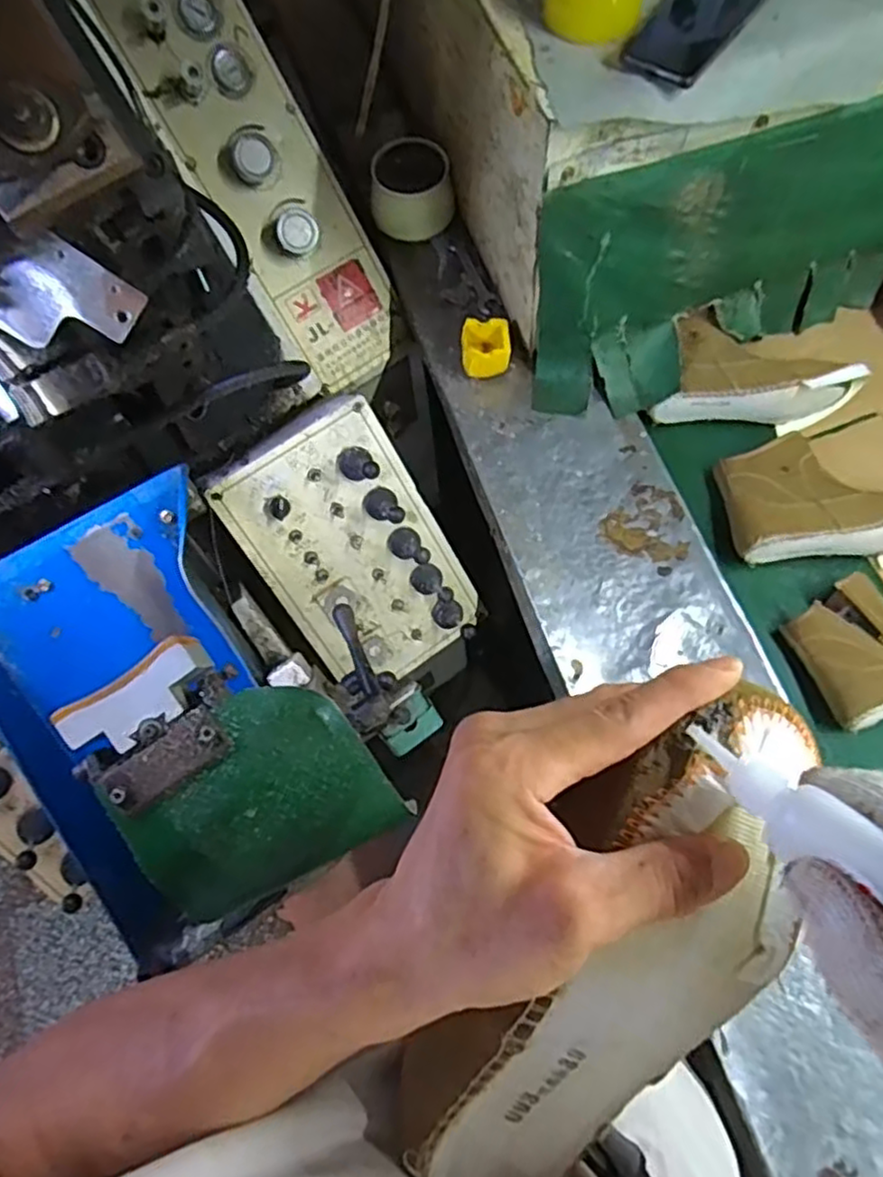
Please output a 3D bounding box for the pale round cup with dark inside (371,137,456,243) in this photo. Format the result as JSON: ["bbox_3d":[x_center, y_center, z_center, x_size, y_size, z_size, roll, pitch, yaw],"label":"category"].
[{"bbox_3d":[-0.043,-0.588,1.019,0.120,0.067,0.117,-1,69,3],"label":"pale round cup with dark inside"}]

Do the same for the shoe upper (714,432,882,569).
[{"bbox_3d":[0.495,-0.122,0.868,0.269,0.085,0.164,-5,69,1],"label":"shoe upper"}]

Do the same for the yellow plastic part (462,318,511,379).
[{"bbox_3d":[0.060,-0.322,0.931,0.063,0.038,0.067,-5,69,1],"label":"yellow plastic part"}]

